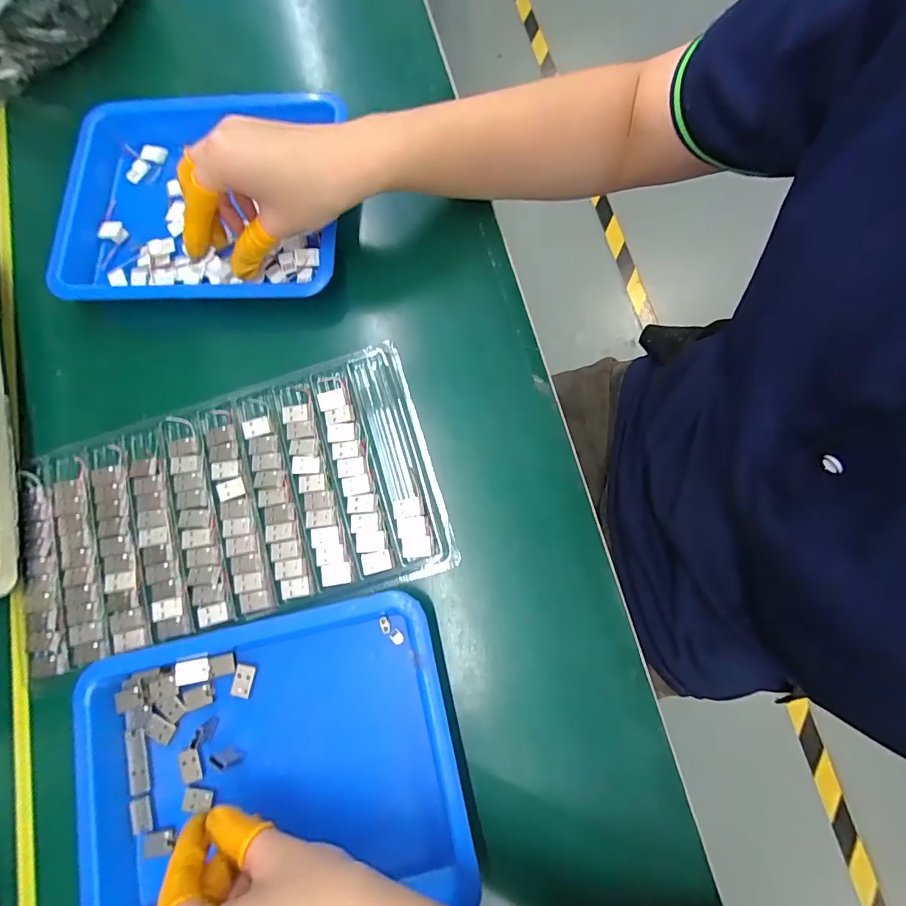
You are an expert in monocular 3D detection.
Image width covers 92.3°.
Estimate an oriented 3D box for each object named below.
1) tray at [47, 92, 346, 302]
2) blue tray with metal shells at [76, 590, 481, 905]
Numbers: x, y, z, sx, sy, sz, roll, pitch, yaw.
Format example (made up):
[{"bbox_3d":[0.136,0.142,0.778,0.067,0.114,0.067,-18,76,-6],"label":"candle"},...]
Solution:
[{"bbox_3d":[-0.201,-0.194,0.342,0.231,0.037,0.178,1,79,2],"label":"tray"},{"bbox_3d":[-0.111,0.184,0.253,0.222,0.027,0.164,-13,79,-1],"label":"blue tray with metal shells"}]

